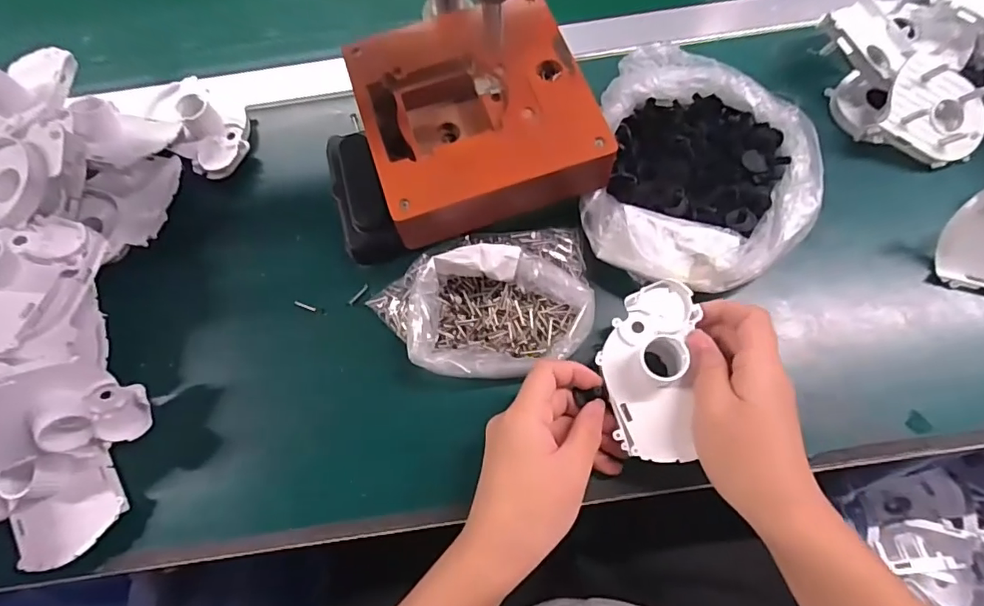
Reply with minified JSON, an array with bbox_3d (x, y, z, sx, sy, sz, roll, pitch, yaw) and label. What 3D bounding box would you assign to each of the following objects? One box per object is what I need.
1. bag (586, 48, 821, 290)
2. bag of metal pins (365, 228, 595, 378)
[{"bbox_3d":[0.152,-0.095,0.379,0.149,0.043,0.187,12,71,7],"label":"bag"},{"bbox_3d":[-0.008,-0.002,0.357,0.150,0.044,0.104,-4,70,1],"label":"bag of metal pins"}]

